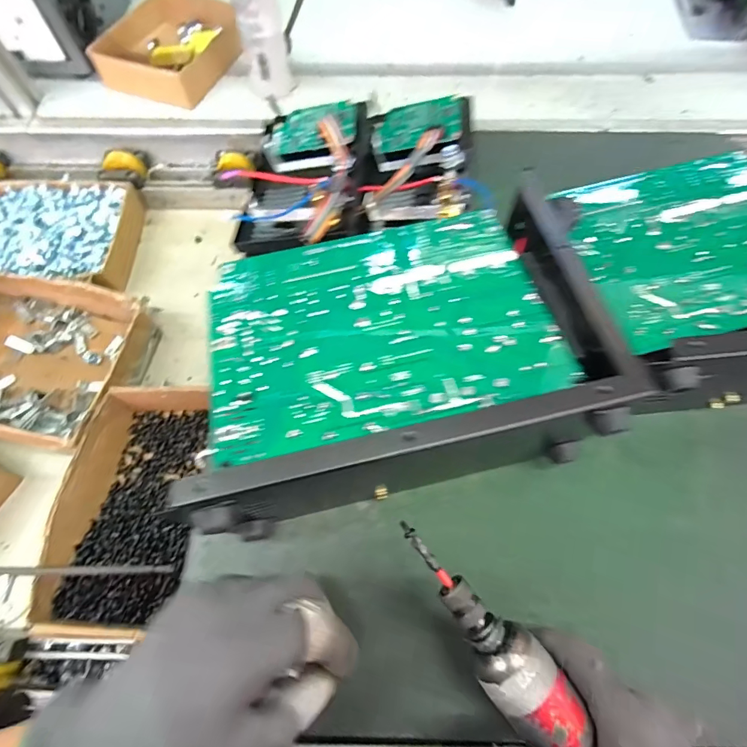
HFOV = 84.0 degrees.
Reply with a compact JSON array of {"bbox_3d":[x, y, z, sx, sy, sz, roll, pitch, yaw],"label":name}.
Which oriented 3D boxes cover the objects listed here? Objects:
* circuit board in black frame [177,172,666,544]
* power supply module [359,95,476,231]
[{"bbox_3d":[0.015,-0.028,0.274,0.277,0.037,0.198,-12,67,-5],"label":"circuit board in black frame"},{"bbox_3d":[0.048,-0.230,0.439,0.108,0.041,0.162,4,67,2],"label":"power supply module"}]

